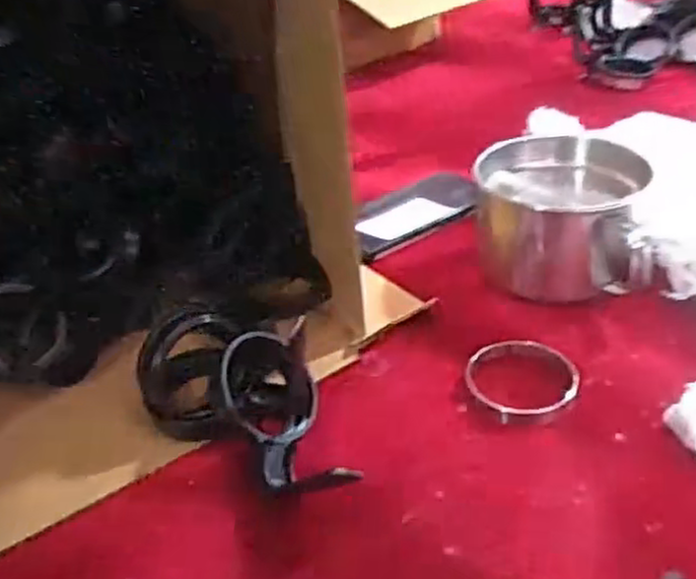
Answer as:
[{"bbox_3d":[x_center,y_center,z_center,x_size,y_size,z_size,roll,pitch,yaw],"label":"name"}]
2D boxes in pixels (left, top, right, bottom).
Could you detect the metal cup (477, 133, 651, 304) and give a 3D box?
[{"bbox_3d":[0.159,-0.051,0.568,0.121,0.087,0.121,-2,33,2],"label":"metal cup"}]

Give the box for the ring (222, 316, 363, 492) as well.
[{"bbox_3d":[-0.043,0.067,0.454,0.061,0.058,0.111,-12,34,-12],"label":"ring"}]

